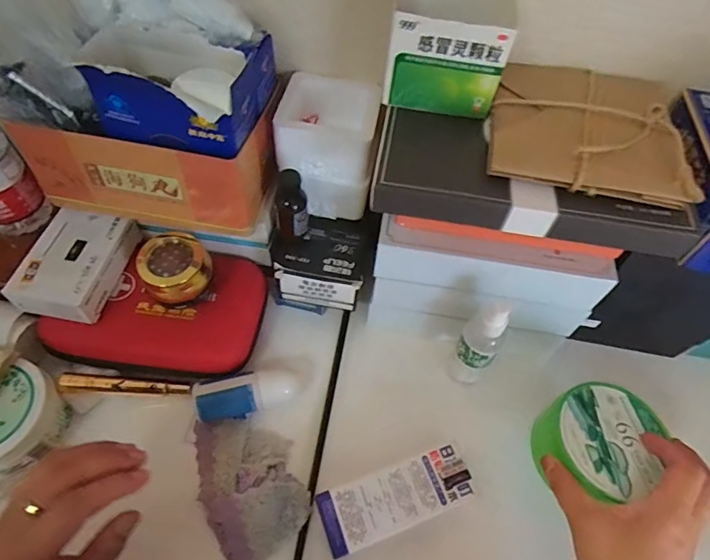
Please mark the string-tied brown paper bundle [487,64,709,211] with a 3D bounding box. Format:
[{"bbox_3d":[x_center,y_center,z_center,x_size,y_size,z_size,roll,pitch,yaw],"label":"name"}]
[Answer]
[{"bbox_3d":[0.180,-0.124,0.358,0.141,0.018,0.138,11,57,5],"label":"string-tied brown paper bundle"}]

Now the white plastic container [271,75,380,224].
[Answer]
[{"bbox_3d":[-0.025,-0.135,0.451,0.090,0.105,0.096,7,57,2],"label":"white plastic container"}]

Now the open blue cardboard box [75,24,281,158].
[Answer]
[{"bbox_3d":[-0.140,-0.165,0.365,0.118,0.069,0.119,10,57,4],"label":"open blue cardboard box"}]

